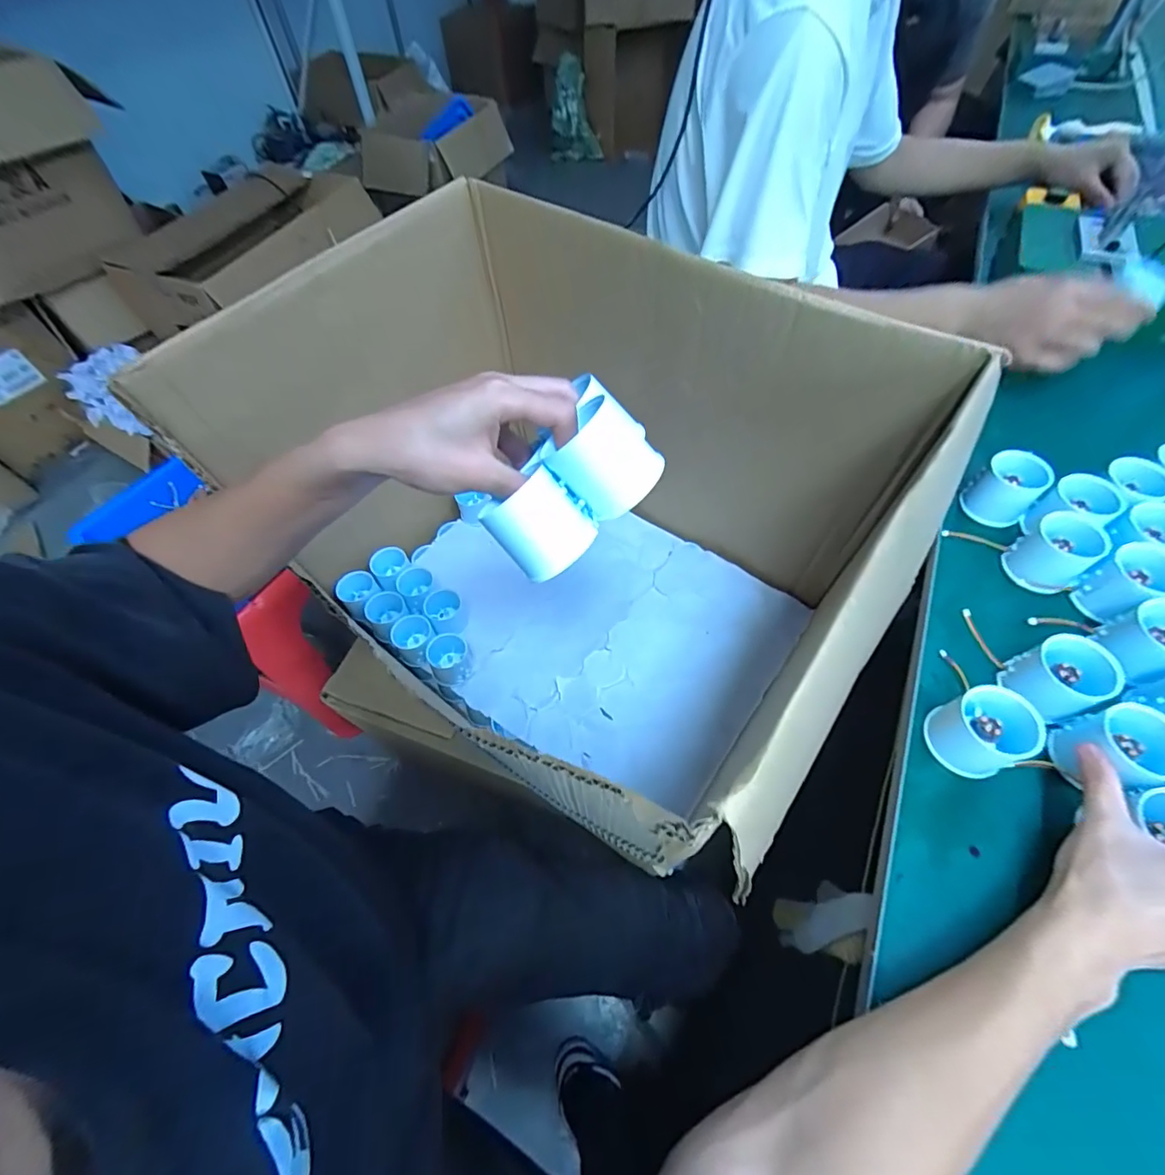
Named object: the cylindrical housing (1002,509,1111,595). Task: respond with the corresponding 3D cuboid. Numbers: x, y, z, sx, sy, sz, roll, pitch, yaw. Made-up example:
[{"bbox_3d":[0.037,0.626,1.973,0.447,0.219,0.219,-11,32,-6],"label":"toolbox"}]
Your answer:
[{"bbox_3d":[0.427,-0.031,0.459,0.056,0.057,0.054,-1,58,2],"label":"cylindrical housing"}]

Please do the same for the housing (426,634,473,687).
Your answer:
[{"bbox_3d":[-0.176,0.098,0.682,0.052,0.056,0.056,-1,58,2],"label":"housing"}]

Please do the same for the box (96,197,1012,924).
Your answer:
[{"bbox_3d":[-0.048,-0.076,0.594,0.657,0.482,0.458,28,63,18],"label":"box"}]

